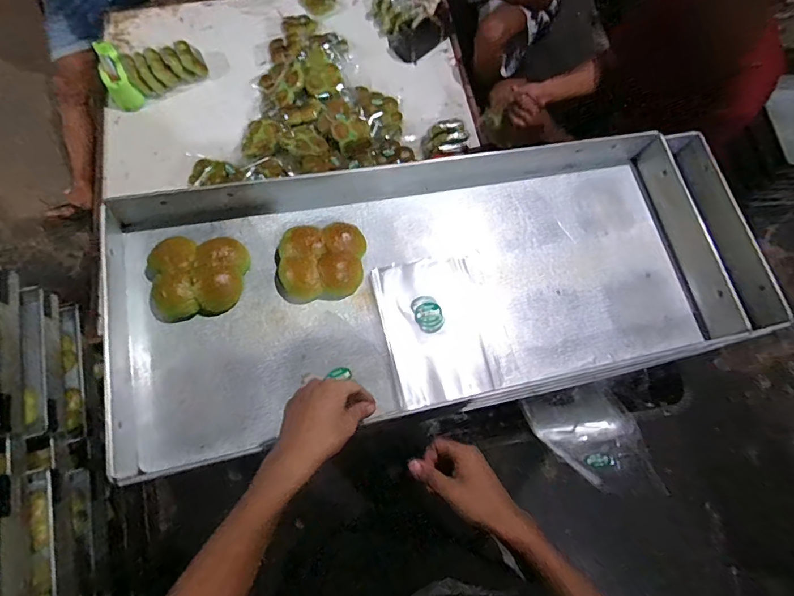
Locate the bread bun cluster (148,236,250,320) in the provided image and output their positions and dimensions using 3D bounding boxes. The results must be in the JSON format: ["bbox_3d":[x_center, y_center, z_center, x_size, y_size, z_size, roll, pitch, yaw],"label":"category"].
[{"bbox_3d":[-0.255,-0.029,0.571,0.122,0.041,0.100,-9,72,-6],"label":"bread bun cluster"}]

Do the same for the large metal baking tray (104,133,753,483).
[{"bbox_3d":[0.043,-0.032,0.622,0.838,0.070,0.353,-10,72,-10],"label":"large metal baking tray"}]

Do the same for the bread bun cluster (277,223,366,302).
[{"bbox_3d":[-0.101,-0.049,0.596,0.122,0.042,0.097,-11,72,-6],"label":"bread bun cluster"}]

